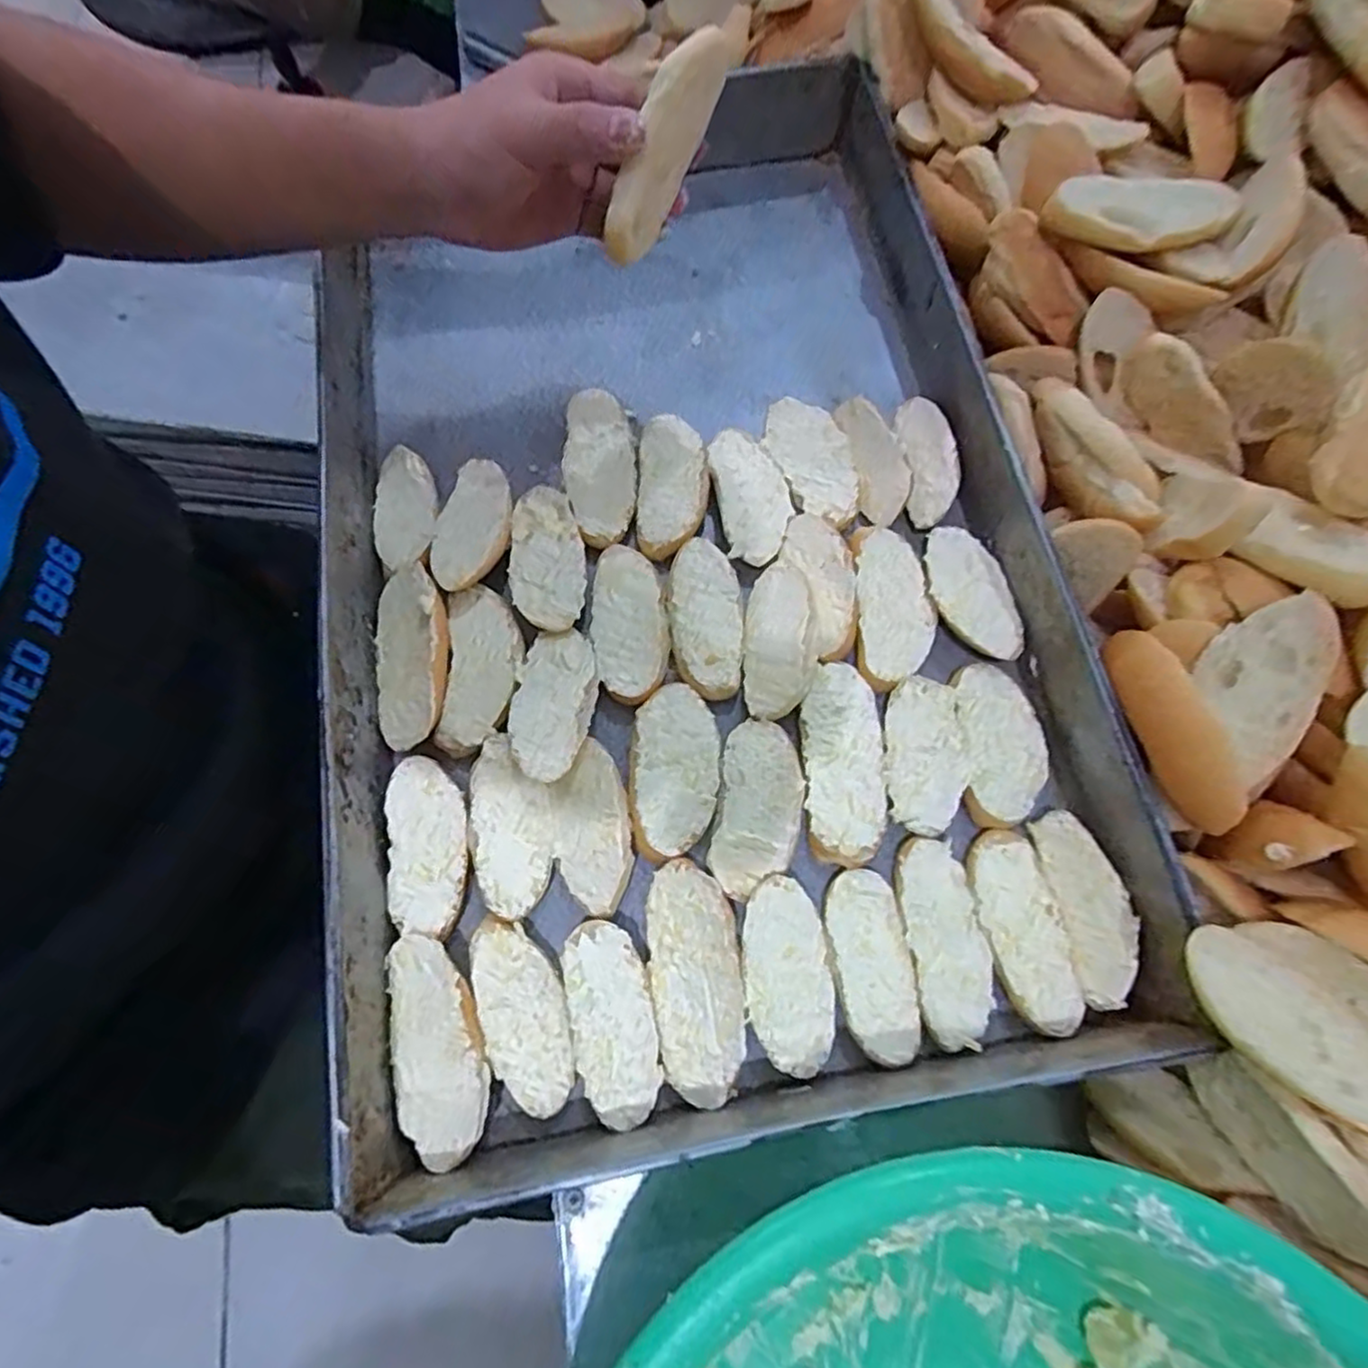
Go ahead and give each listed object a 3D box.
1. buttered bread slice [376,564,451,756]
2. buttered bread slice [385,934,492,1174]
[{"bbox_3d":[-0.148,-0.016,0.383,0.042,0.016,0.101,-16,73,18],"label":"buttered bread slice"},{"bbox_3d":[-0.113,0.165,0.322,0.041,0.015,0.095,-17,72,-5],"label":"buttered bread slice"}]

